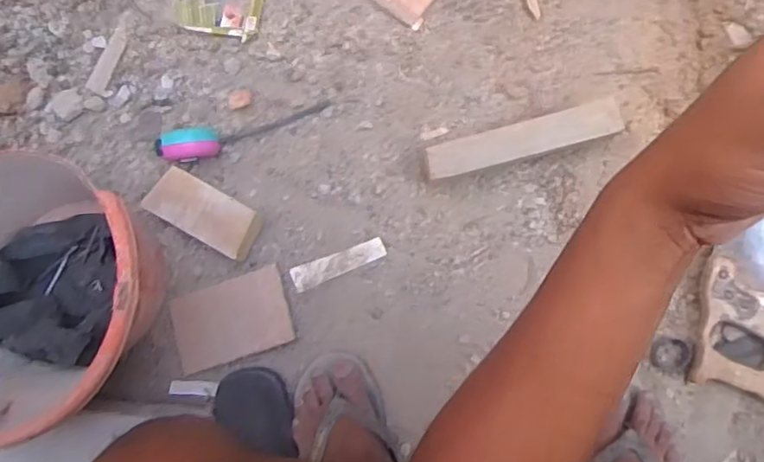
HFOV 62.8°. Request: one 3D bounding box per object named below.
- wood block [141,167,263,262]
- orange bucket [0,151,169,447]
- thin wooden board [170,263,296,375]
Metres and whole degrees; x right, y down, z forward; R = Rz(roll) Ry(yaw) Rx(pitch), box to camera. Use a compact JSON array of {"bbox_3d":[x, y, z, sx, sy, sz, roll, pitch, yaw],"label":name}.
[{"bbox_3d":[-0.203,-0.021,0.724,0.126,0.047,0.064,29,87,4],"label":"wood block"},{"bbox_3d":[-0.363,0.060,0.659,0.285,0.207,0.254,23,86,4],"label":"orange bucket"},{"bbox_3d":[-0.178,0.104,0.724,0.140,0.011,0.089,-19,84,0],"label":"thin wooden board"}]

